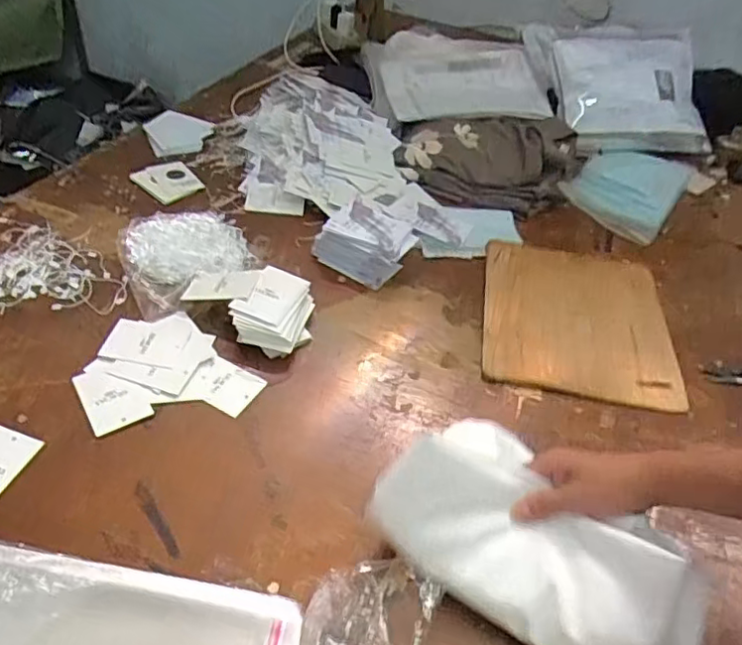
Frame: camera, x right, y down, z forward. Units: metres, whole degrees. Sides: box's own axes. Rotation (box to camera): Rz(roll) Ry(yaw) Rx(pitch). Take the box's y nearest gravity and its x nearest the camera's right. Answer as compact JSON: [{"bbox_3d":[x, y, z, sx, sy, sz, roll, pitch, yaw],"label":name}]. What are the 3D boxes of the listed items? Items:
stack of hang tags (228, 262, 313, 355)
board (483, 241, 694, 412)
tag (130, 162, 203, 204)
[{"bbox_3d":[-0.118,-0.013,0.769,0.092,0.041,0.113,13,45,5],"label":"stack of hang tags"},{"bbox_3d":[0.281,-0.012,0.845,0.248,0.011,0.287,10,45,2],"label":"board"},{"bbox_3d":[-0.319,-0.227,0.985,0.096,0.009,0.091,37,48,24],"label":"tag"}]

